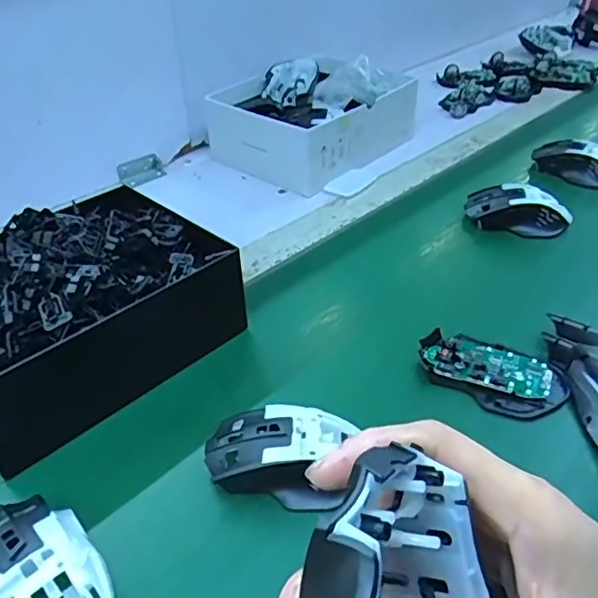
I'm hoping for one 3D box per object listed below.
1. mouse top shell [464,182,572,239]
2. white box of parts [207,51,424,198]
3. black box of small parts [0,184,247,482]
[{"bbox_3d":[0.248,-0.101,0.660,0.111,0.045,0.056,11,40,15],"label":"mouse top shell"},{"bbox_3d":[0.027,-0.259,0.835,0.217,0.091,0.250,31,47,28],"label":"white box of parts"},{"bbox_3d":[-0.191,0.000,0.493,0.224,0.105,0.178,-32,48,-33],"label":"black box of small parts"}]

